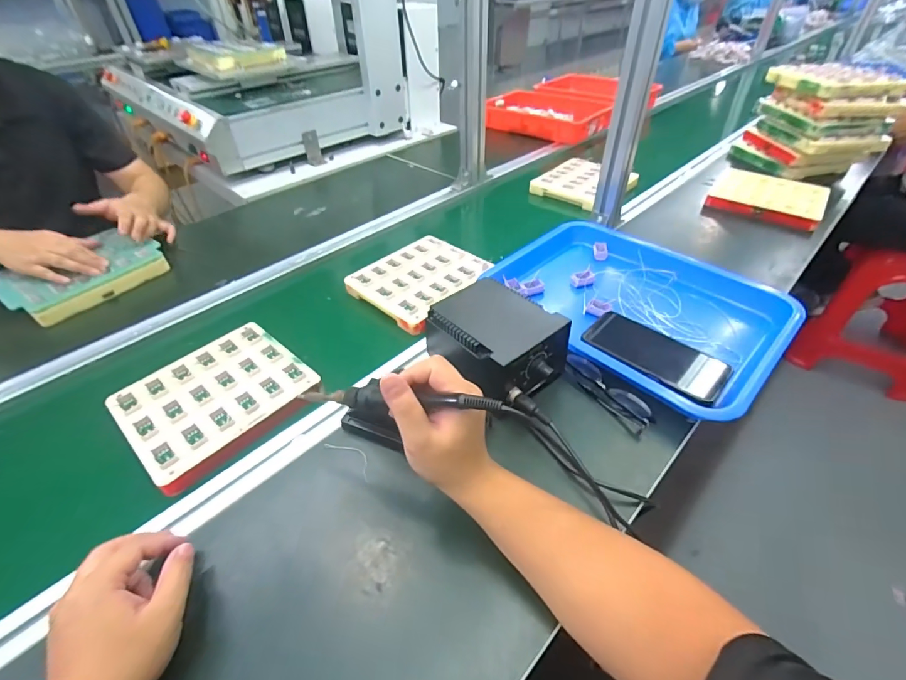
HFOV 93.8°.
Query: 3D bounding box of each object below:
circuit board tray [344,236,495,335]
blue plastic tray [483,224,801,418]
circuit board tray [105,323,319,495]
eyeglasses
[{"bbox_3d":[-0.055,-0.105,0.722,0.176,0.031,0.195,30,51,33],"label":"circuit board tray"},{"bbox_3d":[0.282,-0.070,0.652,0.396,0.049,0.334,28,49,32],"label":"blue plastic tray"},{"bbox_3d":[-0.297,0.071,0.542,0.186,0.029,0.202,29,50,32],"label":"circuit board tray"},{"bbox_3d":[0.195,0.065,0.536,0.040,0.025,0.128,-24,45,-23],"label":"eyeglasses"}]

